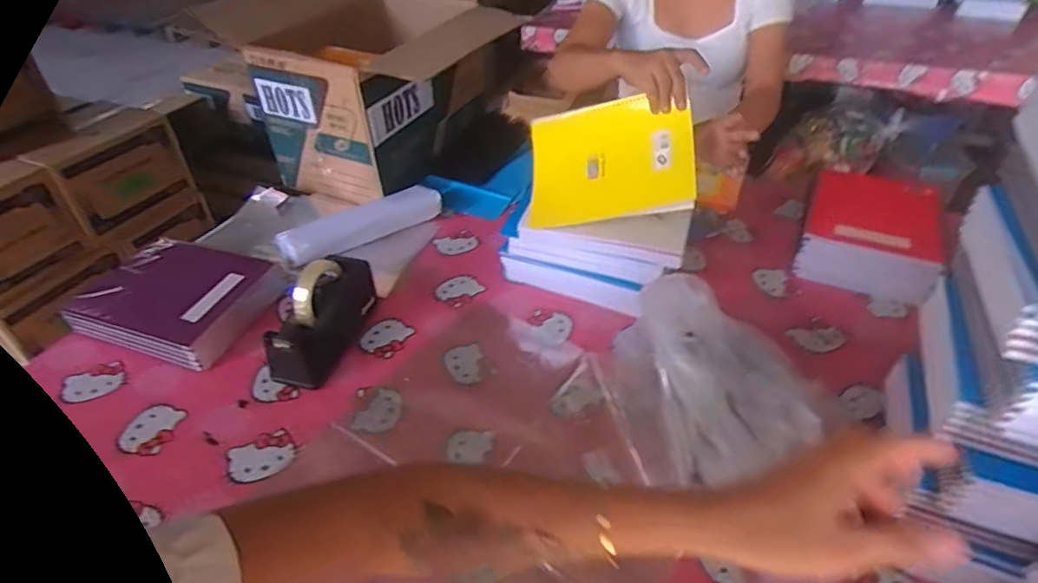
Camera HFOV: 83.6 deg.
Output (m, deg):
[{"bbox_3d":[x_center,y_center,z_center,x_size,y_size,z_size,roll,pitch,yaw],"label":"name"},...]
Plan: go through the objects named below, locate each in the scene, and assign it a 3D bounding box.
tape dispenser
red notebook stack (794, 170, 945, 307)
[{"bbox_3d":[-0.291,0.032,0.869,0.065,0.123,0.198,11,42,15],"label":"tape dispenser"},{"bbox_3d":[0.622,-0.107,1.030,0.223,0.088,0.265,18,44,22],"label":"red notebook stack"}]

